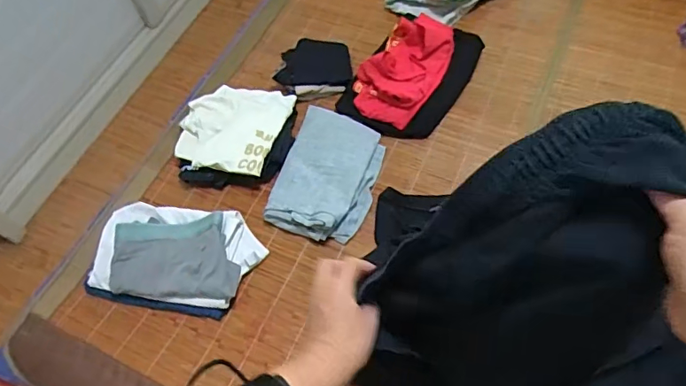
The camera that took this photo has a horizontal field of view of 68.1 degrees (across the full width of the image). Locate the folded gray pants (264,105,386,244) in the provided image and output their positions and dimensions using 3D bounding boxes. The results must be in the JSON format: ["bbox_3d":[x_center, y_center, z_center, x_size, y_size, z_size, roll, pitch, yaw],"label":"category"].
[{"bbox_3d":[-0.029,-0.046,1.043,0.196,0.066,0.299,15,61,11],"label":"folded gray pants"}]

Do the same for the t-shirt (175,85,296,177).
[{"bbox_3d":[-0.236,-0.146,1.084,0.211,0.033,0.225,9,60,8],"label":"t-shirt"}]

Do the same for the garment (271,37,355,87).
[{"bbox_3d":[-0.063,-0.305,1.186,0.164,0.032,0.149,0,59,3],"label":"garment"}]

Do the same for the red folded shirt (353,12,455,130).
[{"bbox_3d":[0.131,-0.268,1.119,0.157,0.112,0.258,26,64,17],"label":"red folded shirt"}]

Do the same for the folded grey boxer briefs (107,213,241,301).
[{"bbox_3d":[-0.306,0.118,0.940,0.228,0.046,0.157,0,59,3],"label":"folded grey boxer briefs"}]

